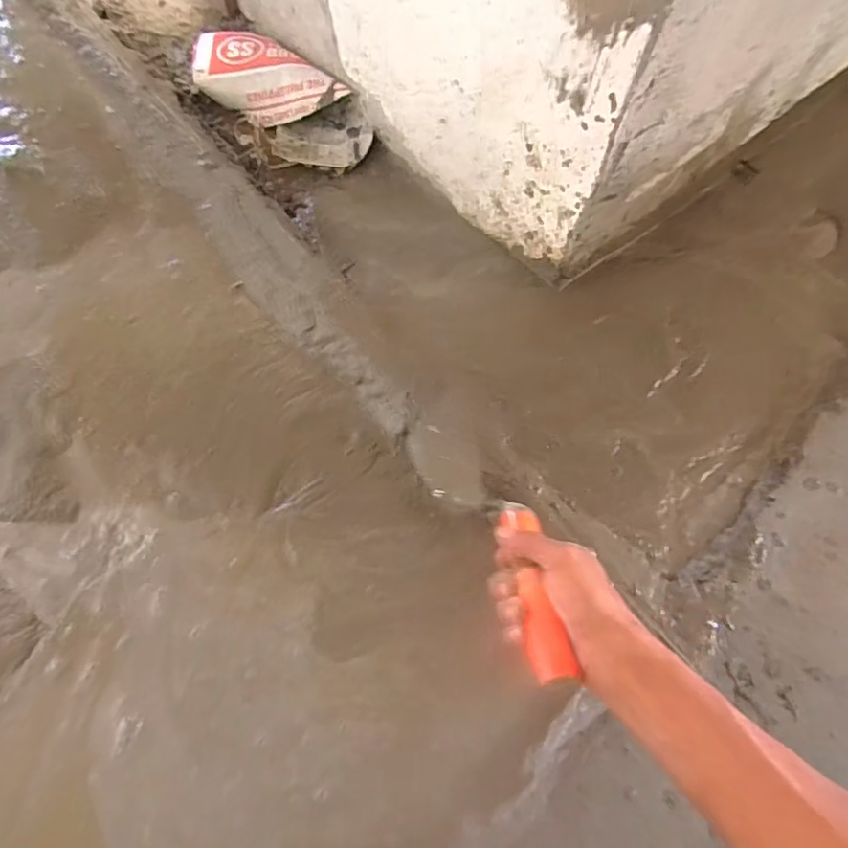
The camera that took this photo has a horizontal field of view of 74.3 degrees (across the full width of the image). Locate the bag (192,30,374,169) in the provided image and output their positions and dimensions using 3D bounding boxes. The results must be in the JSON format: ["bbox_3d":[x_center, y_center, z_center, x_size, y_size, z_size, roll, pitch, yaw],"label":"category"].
[{"bbox_3d":[-0.221,-0.488,0.826,0.328,0.055,0.145,37,71,14],"label":"bag"}]

